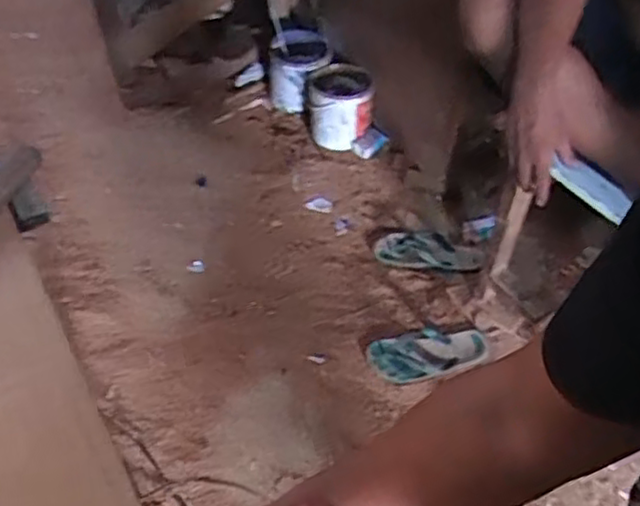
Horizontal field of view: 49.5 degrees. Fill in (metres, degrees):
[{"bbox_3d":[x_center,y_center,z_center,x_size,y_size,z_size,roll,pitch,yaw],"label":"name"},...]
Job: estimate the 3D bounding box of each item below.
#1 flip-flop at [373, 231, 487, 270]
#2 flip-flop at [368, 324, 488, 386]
[{"bbox_3d":[0.276,-0.004,1.766,0.276,0.035,0.105,8,49,24],"label":"flip-flop"},{"bbox_3d":[0.246,0.229,1.589,0.259,0.058,0.115,-11,52,-11],"label":"flip-flop"}]

